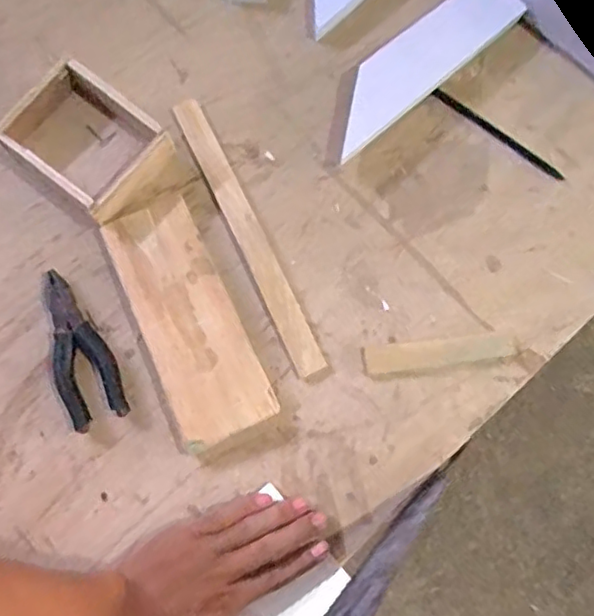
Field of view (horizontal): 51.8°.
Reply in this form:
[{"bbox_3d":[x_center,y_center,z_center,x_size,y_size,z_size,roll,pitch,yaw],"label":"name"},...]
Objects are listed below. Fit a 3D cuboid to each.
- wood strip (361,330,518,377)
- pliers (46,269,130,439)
[{"bbox_3d":[0.129,0.039,0.555,0.138,0.005,0.024,-8,77,-4],"label":"wood strip"},{"bbox_3d":[-0.198,0.036,0.542,0.052,0.011,0.141,-25,79,-8],"label":"pliers"}]

